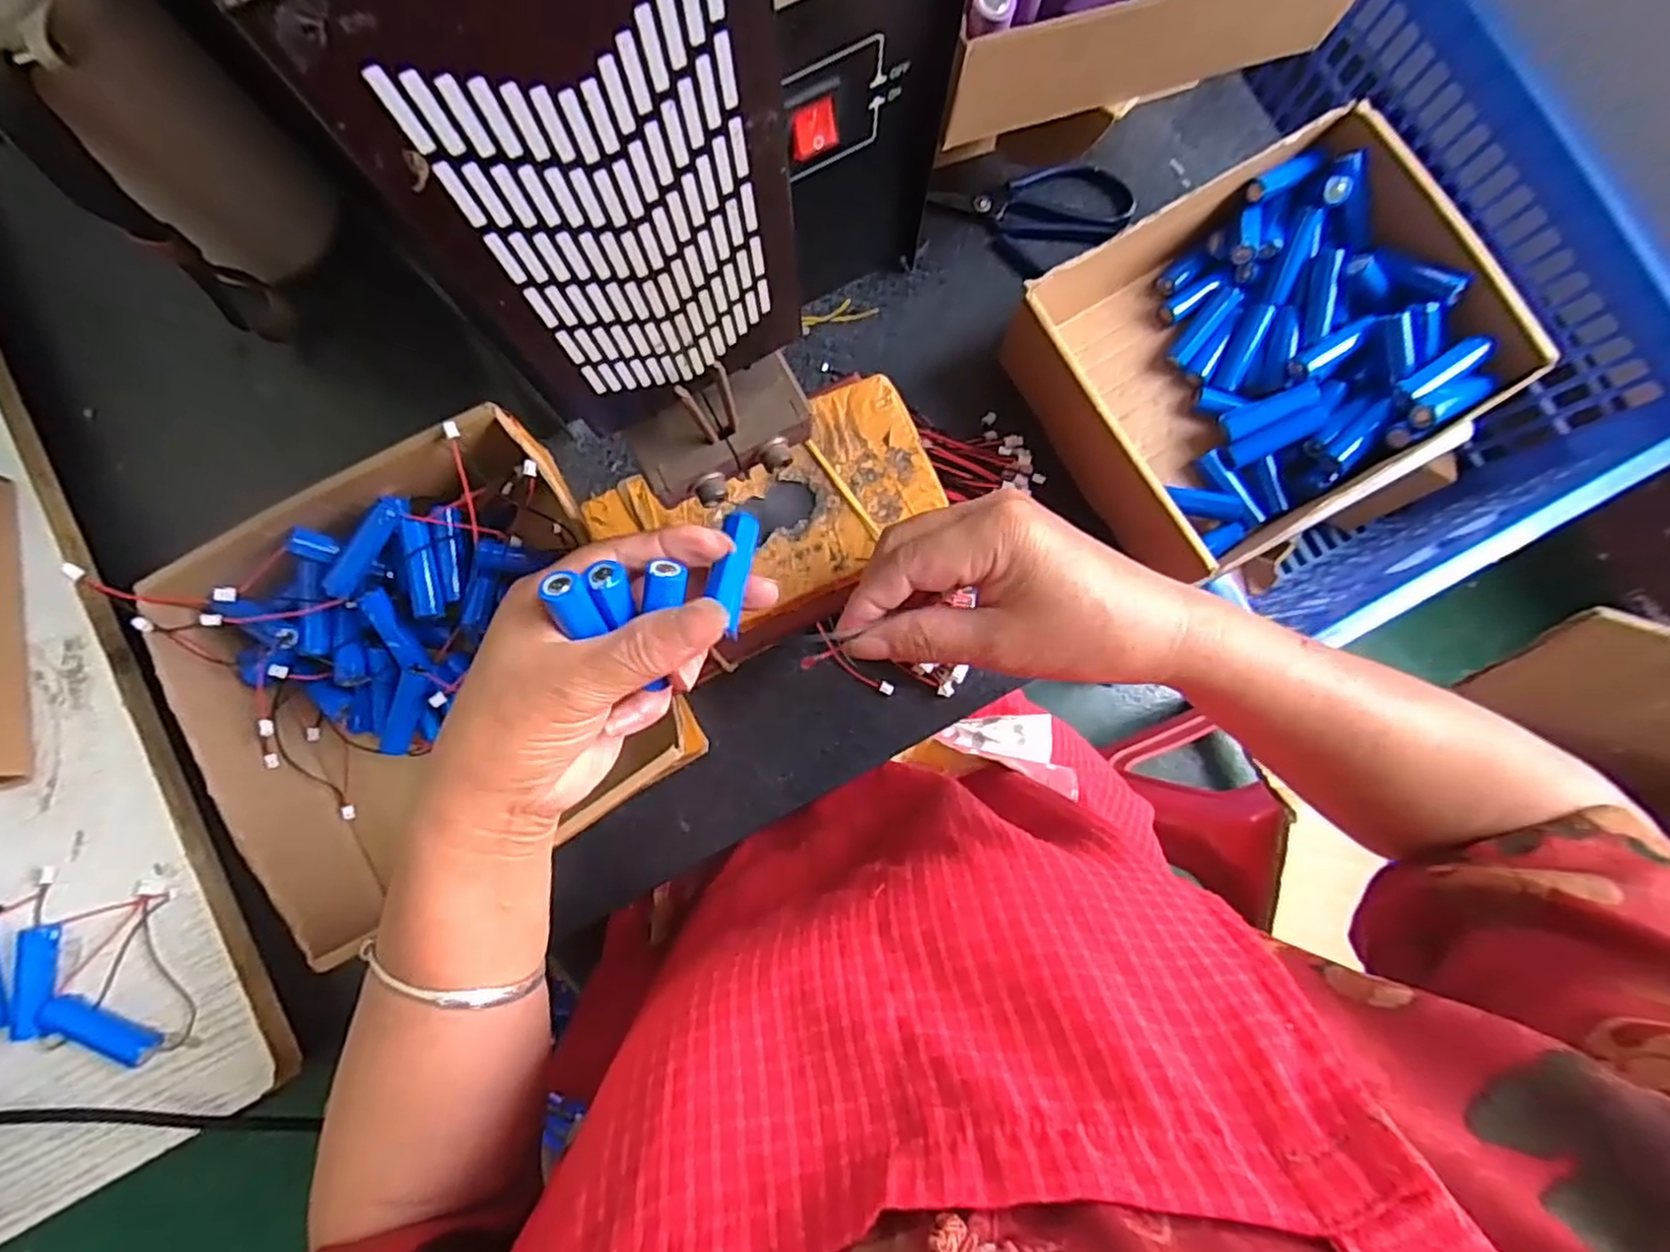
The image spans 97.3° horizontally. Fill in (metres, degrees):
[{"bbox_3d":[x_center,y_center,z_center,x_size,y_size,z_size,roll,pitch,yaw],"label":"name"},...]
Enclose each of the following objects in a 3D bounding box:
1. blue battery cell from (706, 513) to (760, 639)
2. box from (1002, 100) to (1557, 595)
[{"bbox_3d":[-0.037,-0.020,0.266,0.014,0.011,0.050,6,65,0],"label":"blue battery cell"},{"bbox_3d":[0.225,-0.147,0.398,0.217,0.070,0.166,-31,84,-4],"label":"box"}]

